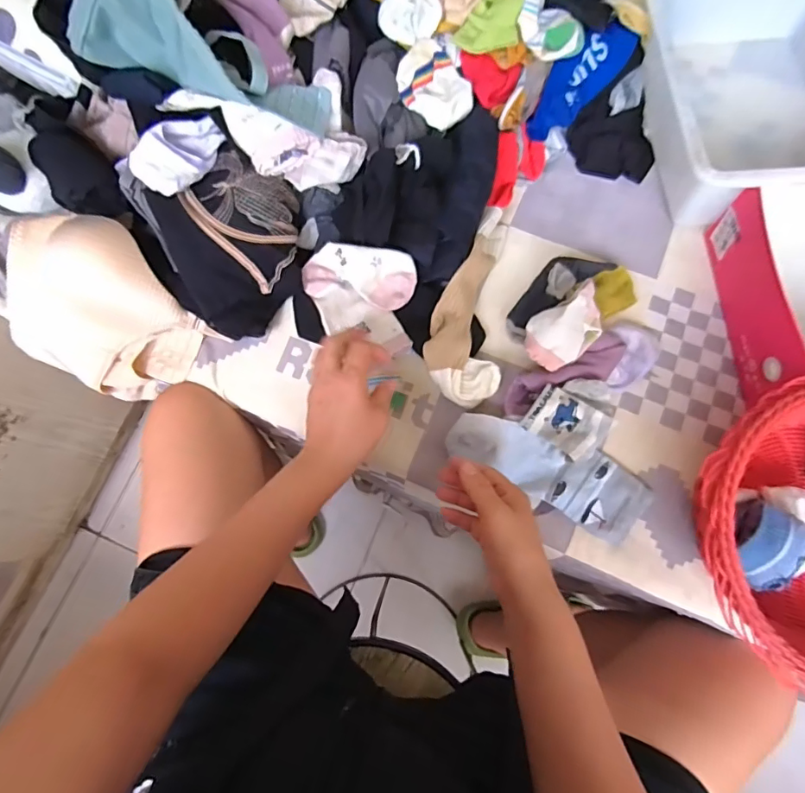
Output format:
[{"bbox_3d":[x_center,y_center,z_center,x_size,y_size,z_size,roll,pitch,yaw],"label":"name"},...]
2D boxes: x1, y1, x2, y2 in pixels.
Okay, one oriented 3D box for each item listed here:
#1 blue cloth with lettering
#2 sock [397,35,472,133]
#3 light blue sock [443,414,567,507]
[{"bbox_3d":[0.227,-0.392,0.609,0.047,0.078,0.164,43,79,11],"label":"blue cloth with lettering"},{"bbox_3d":[0.037,-0.359,0.567,0.076,0.035,0.088,-31,76,-7],"label":"sock"},{"bbox_3d":[0.111,0.060,0.530,0.123,0.034,0.061,27,76,-9],"label":"light blue sock"}]

